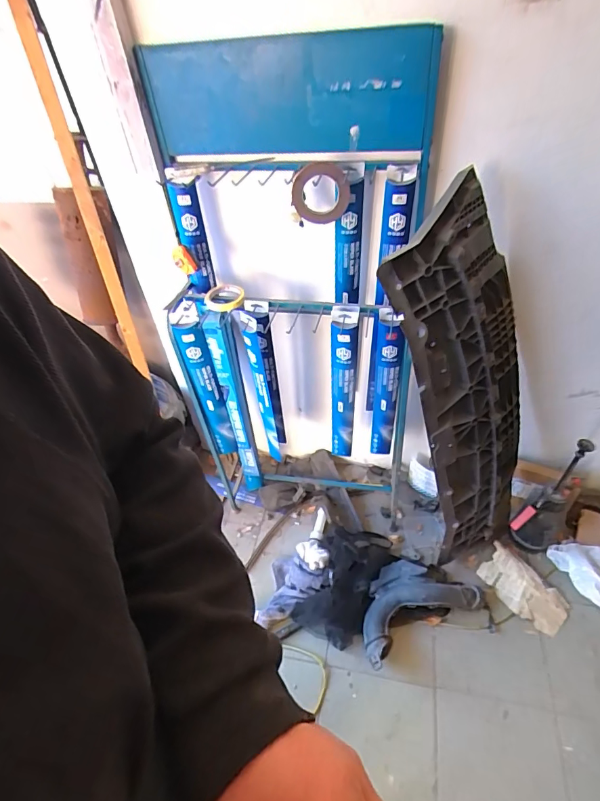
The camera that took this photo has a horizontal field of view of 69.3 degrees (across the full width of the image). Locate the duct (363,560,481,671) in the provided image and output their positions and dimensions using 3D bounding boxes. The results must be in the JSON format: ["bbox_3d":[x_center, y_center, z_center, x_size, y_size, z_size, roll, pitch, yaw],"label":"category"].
[{"bbox_3d":[0.332,0.595,1.315,0.393,0.088,0.222,-23,48,-16],"label":"duct"}]

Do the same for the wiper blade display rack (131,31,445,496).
[{"bbox_3d":[-0.003,-0.183,1.213,0.576,1.273,0.310,1,46,7],"label":"wiper blade display rack"}]

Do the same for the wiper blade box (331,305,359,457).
[{"bbox_3d":[0.121,-0.021,1.198,0.079,0.526,0.040,3,46,8],"label":"wiper blade box"}]

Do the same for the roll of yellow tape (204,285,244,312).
[{"bbox_3d":[-0.188,-0.253,1.076,0.098,0.024,0.099,-3,45,3],"label":"roll of yellow tape"}]

